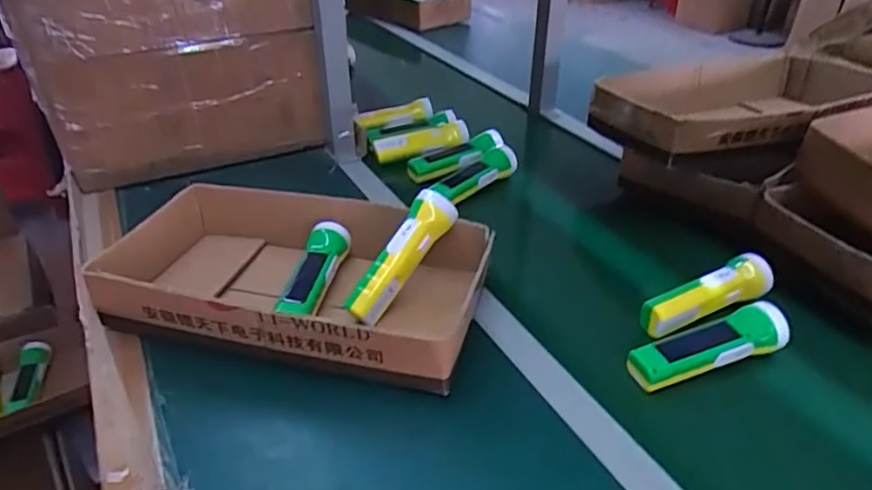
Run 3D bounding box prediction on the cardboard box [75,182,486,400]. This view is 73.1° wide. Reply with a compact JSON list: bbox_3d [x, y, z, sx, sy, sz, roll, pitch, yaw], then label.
[{"bbox_3d":[-0.191,0.028,0.693,0.492,0.102,0.227,7,35,14],"label":"cardboard box"}]

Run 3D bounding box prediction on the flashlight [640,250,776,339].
[{"bbox_3d":[0.315,0.057,0.682,0.180,0.040,0.036,-16,36,-19],"label":"flashlight"}]

